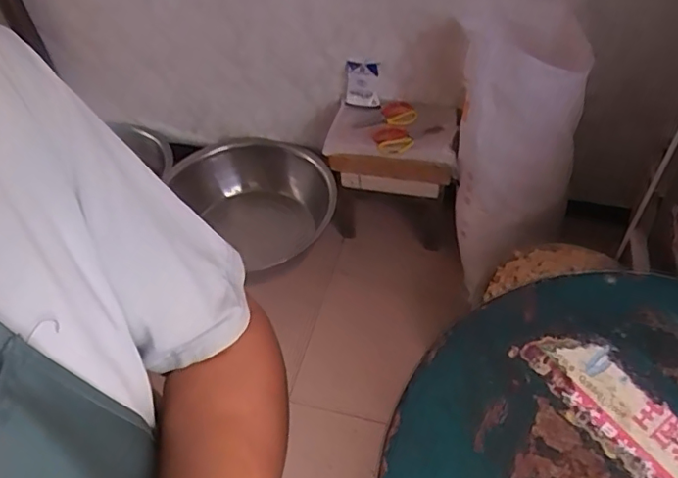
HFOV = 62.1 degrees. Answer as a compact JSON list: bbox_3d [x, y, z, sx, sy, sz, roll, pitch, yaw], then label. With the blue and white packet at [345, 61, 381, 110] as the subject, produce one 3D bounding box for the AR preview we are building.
[{"bbox_3d":[0.076,-0.504,1.841,0.131,0.141,0.019,15,30,29],"label":"blue and white packet"}]

